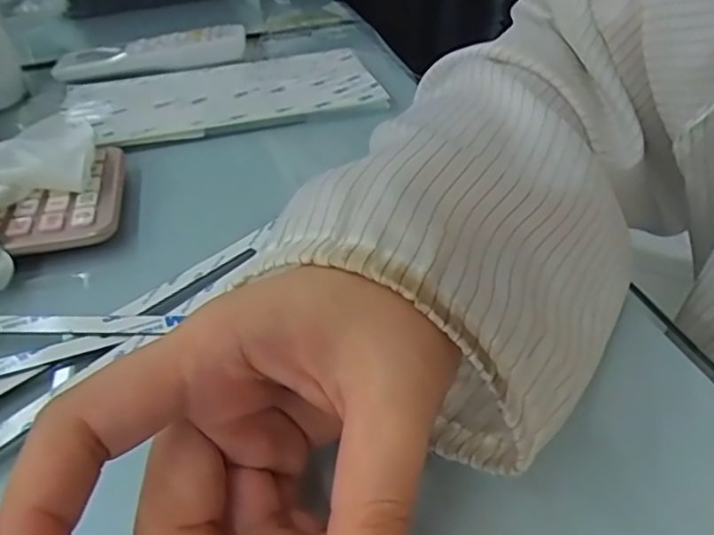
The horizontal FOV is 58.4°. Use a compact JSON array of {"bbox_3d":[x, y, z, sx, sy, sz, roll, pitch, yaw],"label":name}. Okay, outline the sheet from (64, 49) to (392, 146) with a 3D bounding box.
[{"bbox_3d":[-0.105,-0.135,0.492,0.232,0.006,0.135,-11,36,-8],"label":"sheet"}]

